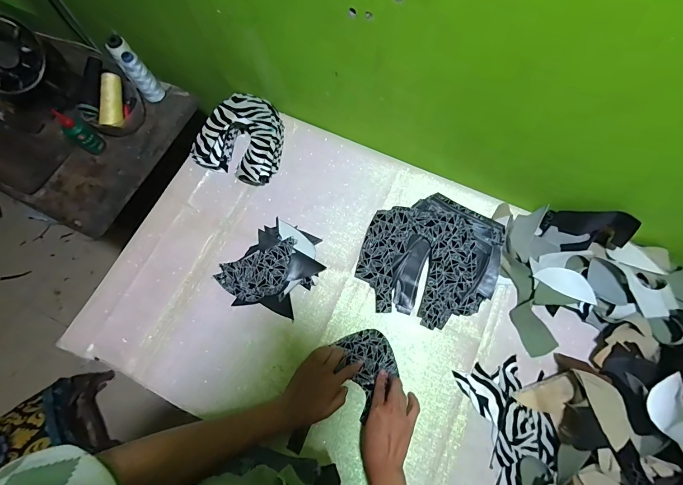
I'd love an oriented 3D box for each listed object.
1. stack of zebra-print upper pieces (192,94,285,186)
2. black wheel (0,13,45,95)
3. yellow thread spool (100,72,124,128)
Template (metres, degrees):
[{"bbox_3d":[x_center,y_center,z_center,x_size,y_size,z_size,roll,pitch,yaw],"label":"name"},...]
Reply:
[{"bbox_3d":[-0.202,-0.225,0.707,0.166,0.077,0.184,19,73,8],"label":"stack of zebra-print upper pieces"},{"bbox_3d":[-0.623,-0.346,0.619,0.041,0.123,0.131,34,76,12],"label":"black wheel"},{"bbox_3d":[-0.491,-0.302,0.720,0.037,0.036,0.116,0,88,2],"label":"yellow thread spool"}]

